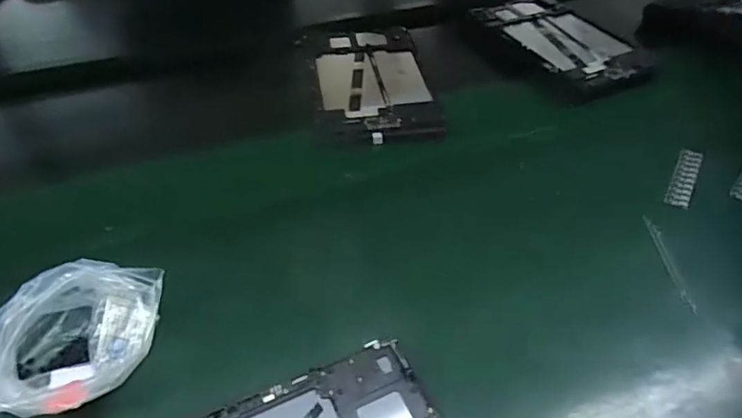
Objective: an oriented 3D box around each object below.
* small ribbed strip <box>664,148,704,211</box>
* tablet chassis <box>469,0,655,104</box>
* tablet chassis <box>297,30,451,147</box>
[{"bbox_3d":[0.333,-0.034,0.542,0.022,0.010,0.097,25,49,22],"label":"small ribbed strip"},{"bbox_3d":[0.262,-0.232,0.718,0.144,0.026,0.237,-16,48,-13],"label":"tablet chassis"},{"bbox_3d":[-0.004,-0.166,0.651,0.149,0.014,0.253,-5,45,-6],"label":"tablet chassis"}]

